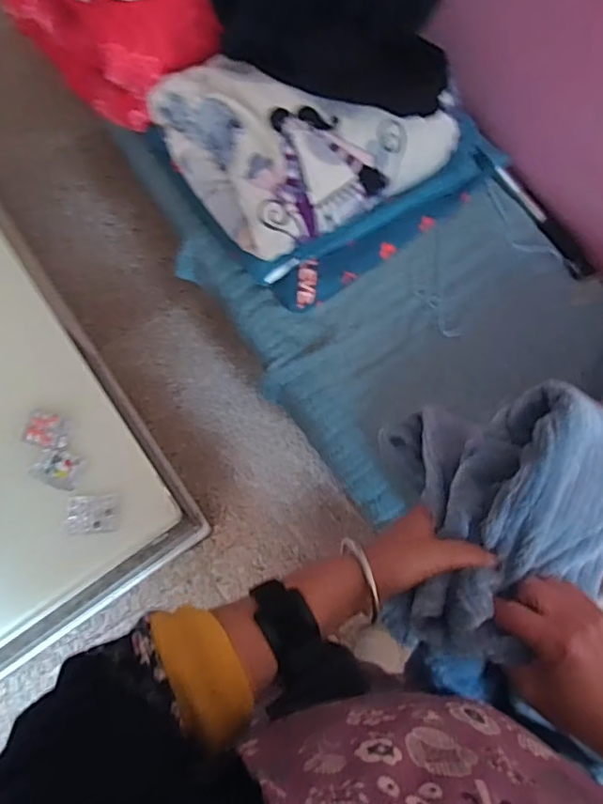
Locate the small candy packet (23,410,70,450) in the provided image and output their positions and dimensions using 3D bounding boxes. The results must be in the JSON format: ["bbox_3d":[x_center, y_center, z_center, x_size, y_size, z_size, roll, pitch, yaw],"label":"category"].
[{"bbox_3d":[-0.395,0.044,0.882,0.068,0.009,0.057,7,76,2],"label":"small candy packet"}]

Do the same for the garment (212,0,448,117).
[{"bbox_3d":[0.056,-0.637,0.915,0.416,0.139,0.225,22,77,5],"label":"garment"}]

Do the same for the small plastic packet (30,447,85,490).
[{"bbox_3d":[-0.373,0.099,0.872,0.070,0.007,0.055,26,77,6],"label":"small plastic packet"}]

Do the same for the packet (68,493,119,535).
[{"bbox_3d":[-0.313,0.168,0.854,0.071,0.011,0.056,-5,76,-1],"label":"packet"}]

